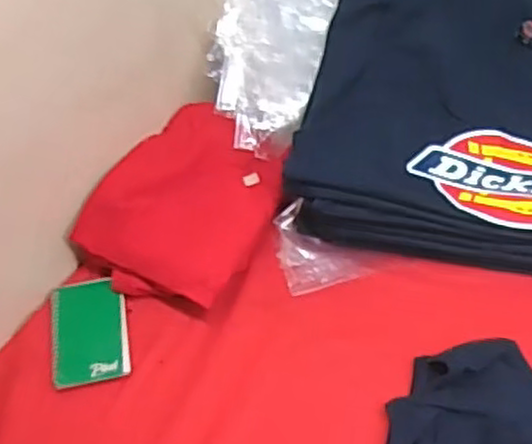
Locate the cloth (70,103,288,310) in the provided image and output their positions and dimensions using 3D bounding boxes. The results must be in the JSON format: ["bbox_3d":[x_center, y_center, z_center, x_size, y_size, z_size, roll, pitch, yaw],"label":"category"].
[{"bbox_3d":[-0.094,-0.020,0.887,0.199,0.040,0.242,36,62,13],"label":"cloth"}]

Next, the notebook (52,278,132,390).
[{"bbox_3d":[-0.201,0.125,0.826,0.084,0.015,0.134,-11,45,-7],"label":"notebook"}]

